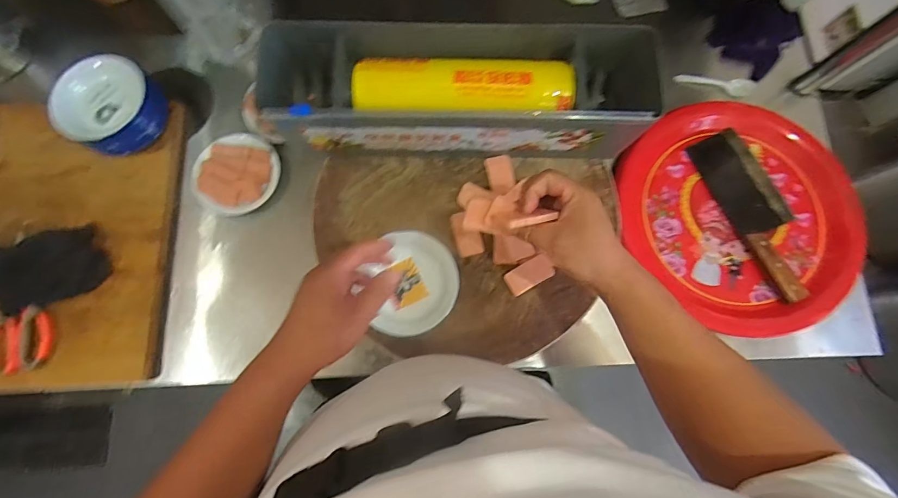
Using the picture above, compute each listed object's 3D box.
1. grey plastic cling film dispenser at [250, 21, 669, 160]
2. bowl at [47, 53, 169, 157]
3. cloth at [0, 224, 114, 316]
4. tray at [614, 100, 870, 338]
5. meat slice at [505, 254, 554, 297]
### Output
[{"bbox_3d":[0.009,-0.202,0.534,0.476,0.121,0.139,-1,78,-1],"label":"grey plastic cling film dispenser"},{"bbox_3d":[-0.522,-0.221,0.628,0.131,0.069,0.140,31,80,5],"label":"bowl"},{"bbox_3d":[-0.576,0.025,0.580,0.136,0.059,0.099,-22,79,-5],"label":"cloth"},{"bbox_3d":[0.465,-0.050,0.653,0.364,0.029,0.368,-42,82,-9],"label":"tray"},{"bbox_3d":[0.106,0.034,0.541,0.062,0.010,0.033,-30,80,-7],"label":"meat slice"}]

